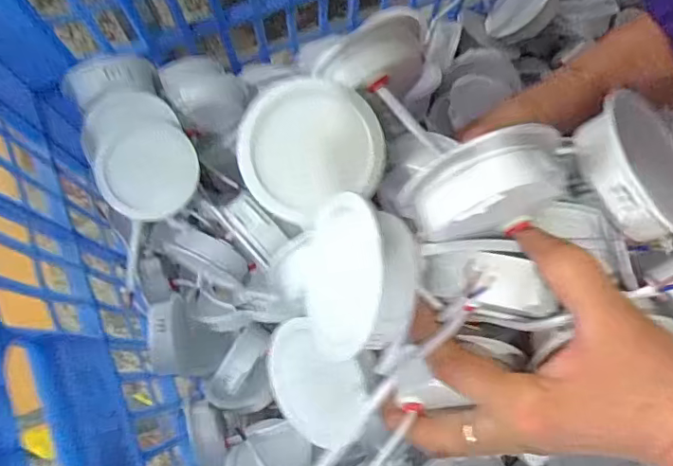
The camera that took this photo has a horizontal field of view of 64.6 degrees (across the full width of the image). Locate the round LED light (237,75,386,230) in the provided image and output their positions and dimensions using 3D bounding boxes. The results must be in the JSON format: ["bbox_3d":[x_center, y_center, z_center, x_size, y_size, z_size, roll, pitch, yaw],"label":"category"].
[{"bbox_3d":[-0.015,-0.045,0.279,0.071,0.024,0.066,-27,97,-4],"label":"round LED light"}]

